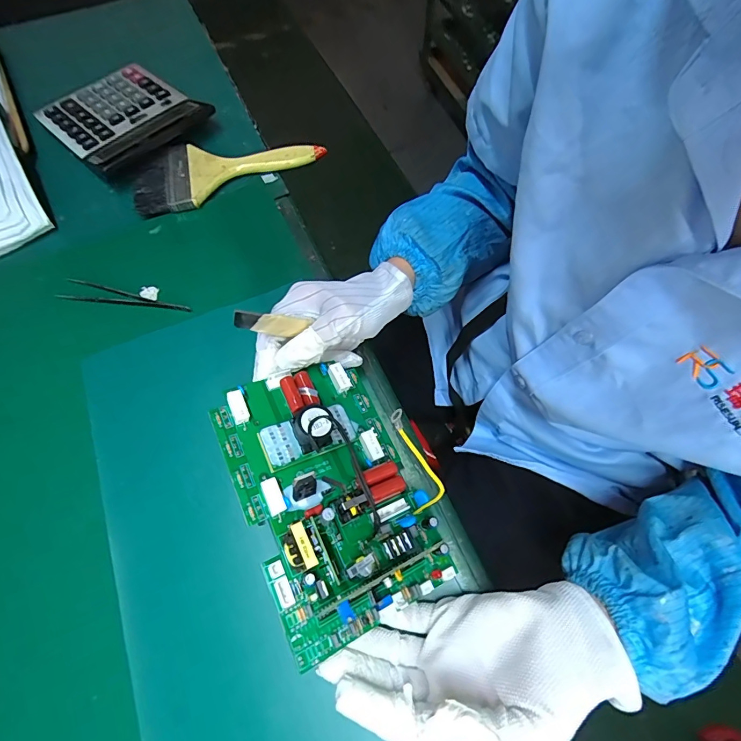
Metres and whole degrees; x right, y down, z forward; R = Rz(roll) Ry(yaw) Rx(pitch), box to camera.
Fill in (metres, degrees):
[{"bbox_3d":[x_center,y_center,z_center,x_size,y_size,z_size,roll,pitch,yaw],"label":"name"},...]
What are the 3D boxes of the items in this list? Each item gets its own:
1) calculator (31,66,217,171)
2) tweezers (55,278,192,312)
[{"bbox_3d":[-0.287,-0.298,0.474,0.165,0.022,0.140,42,72,16],"label":"calculator"},{"bbox_3d":[-0.234,-0.072,0.394,0.128,0.007,0.020,8,66,3],"label":"tweezers"}]

